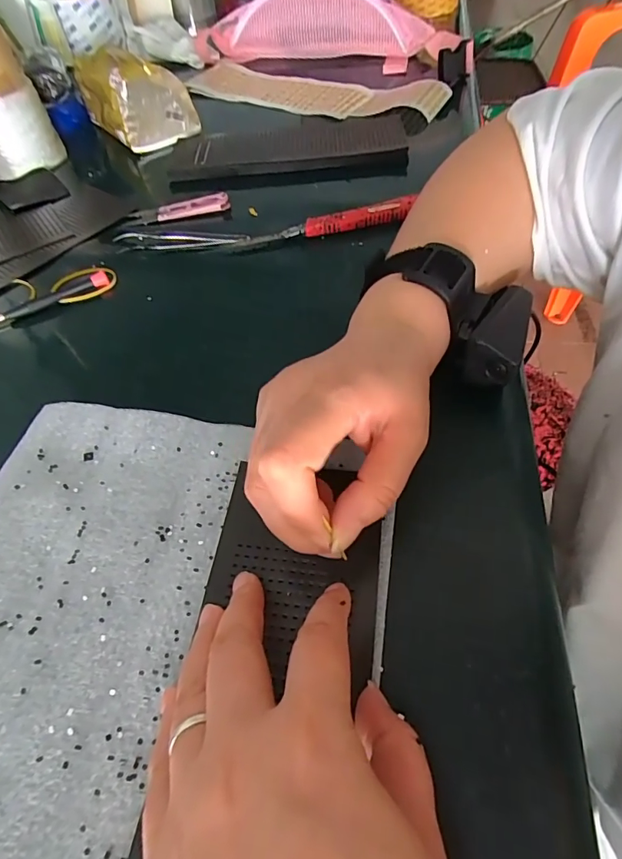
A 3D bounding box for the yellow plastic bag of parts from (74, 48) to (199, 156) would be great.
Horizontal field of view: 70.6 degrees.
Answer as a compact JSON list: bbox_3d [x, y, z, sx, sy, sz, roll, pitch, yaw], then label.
[{"bbox_3d":[-0.214,-0.410,0.536,0.093,0.072,0.146,-30,58,-17],"label":"yellow plastic bag of parts"}]

